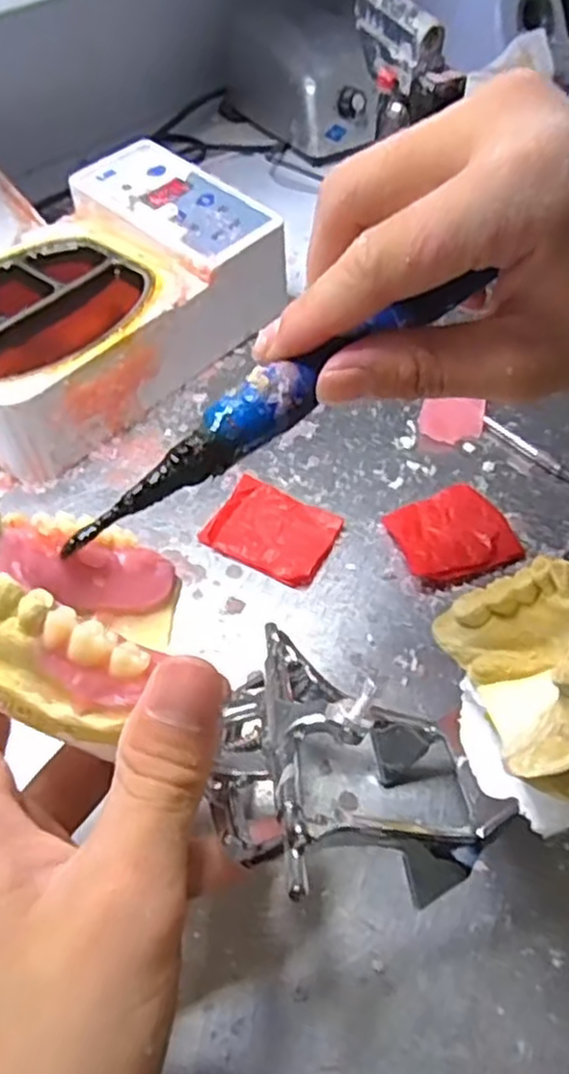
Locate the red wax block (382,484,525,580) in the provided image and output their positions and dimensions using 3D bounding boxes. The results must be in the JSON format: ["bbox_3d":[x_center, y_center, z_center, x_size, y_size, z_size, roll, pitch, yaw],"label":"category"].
[{"bbox_3d":[0.073,-0.001,0.331,0.050,0.009,0.041,-17,53,-11],"label":"red wax block"}]

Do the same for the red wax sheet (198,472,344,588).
[{"bbox_3d":[-0.005,-0.003,0.335,0.053,0.008,0.039,22,56,19],"label":"red wax sheet"}]

